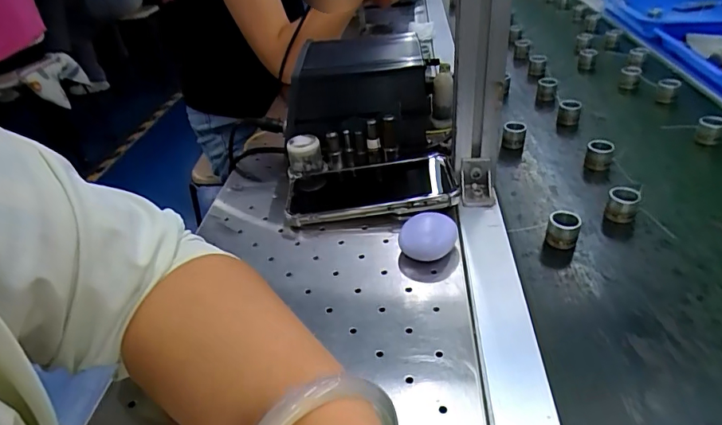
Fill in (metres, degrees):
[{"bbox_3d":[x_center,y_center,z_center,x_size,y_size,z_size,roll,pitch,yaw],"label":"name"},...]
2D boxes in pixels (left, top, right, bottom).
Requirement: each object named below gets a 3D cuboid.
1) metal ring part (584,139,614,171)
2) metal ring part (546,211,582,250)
[{"bbox_3d":[0.241,-0.058,0.474,0.024,0.027,0.022,16,41,27],"label":"metal ring part"},{"bbox_3d":[0.170,0.014,0.391,0.024,0.024,0.021,12,39,24],"label":"metal ring part"}]

